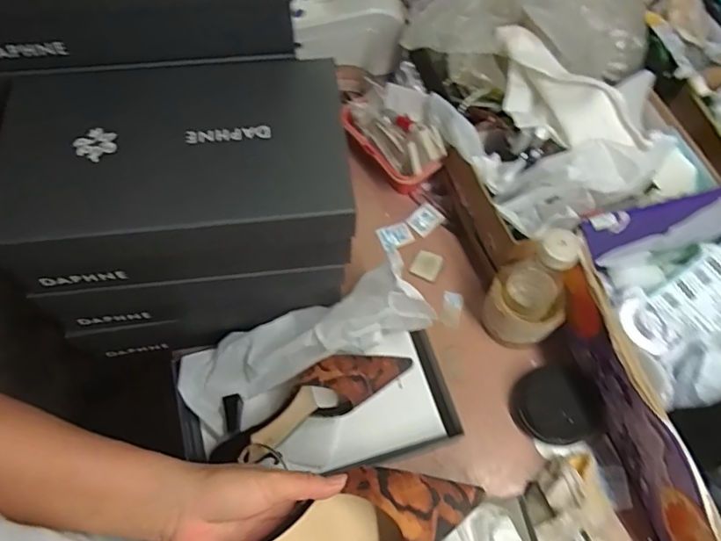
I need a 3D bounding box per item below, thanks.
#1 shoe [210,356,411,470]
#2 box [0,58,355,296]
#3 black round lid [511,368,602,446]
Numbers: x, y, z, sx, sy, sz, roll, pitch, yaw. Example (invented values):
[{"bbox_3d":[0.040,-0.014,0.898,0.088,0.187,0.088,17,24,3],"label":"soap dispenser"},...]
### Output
[{"bbox_3d":[-0.056,0.143,0.618,0.229,0.084,0.083,-29,66,6],"label":"shoe"},{"bbox_3d":[-0.164,-0.086,0.498,0.297,0.102,0.178,-7,63,-4],"label":"box"},{"bbox_3d":[0.230,0.158,0.640,0.097,0.015,0.089,-10,59,16],"label":"black round lid"}]

